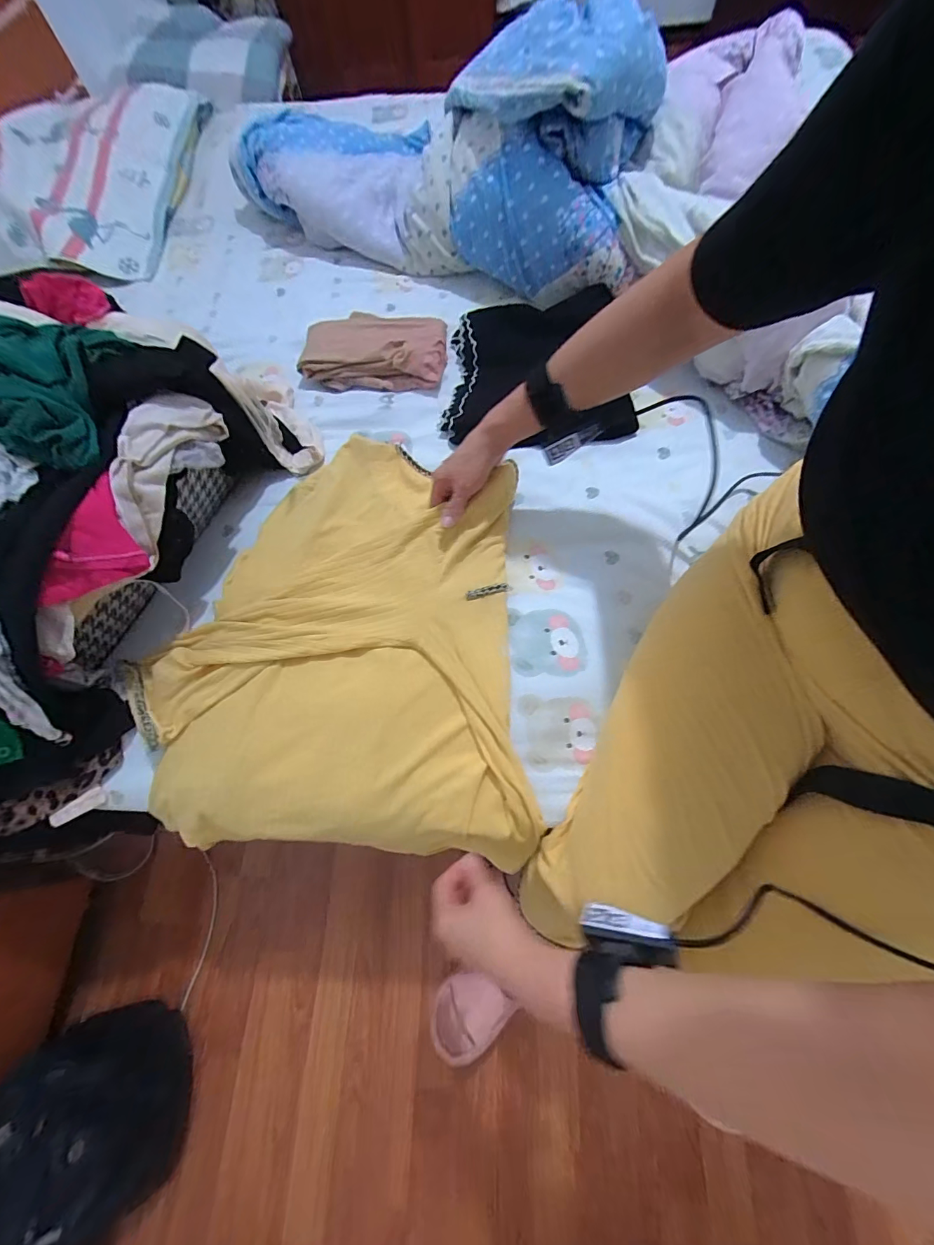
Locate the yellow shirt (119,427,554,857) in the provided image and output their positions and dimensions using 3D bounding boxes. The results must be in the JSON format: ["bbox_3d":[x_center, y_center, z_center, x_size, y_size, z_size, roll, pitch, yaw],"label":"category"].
[{"bbox_3d":[-0.150,0.002,0.555,0.447,0.093,0.525,3,68,1],"label":"yellow shirt"}]

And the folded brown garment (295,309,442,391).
[{"bbox_3d":[-0.154,-0.473,0.723,0.244,0.059,0.165,7,69,7],"label":"folded brown garment"}]

